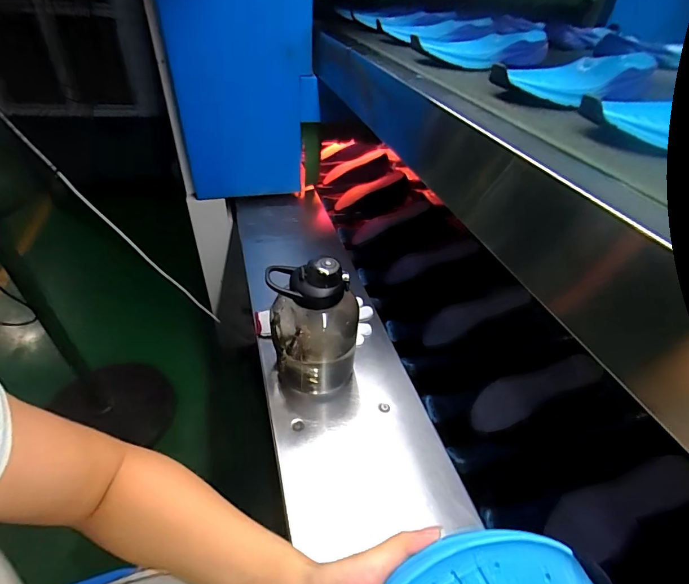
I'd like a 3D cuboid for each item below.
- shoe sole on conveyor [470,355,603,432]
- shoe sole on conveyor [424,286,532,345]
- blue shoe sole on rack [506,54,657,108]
[{"bbox_3d":[0.311,0.164,0.643,0.220,0.016,0.074,-25,47,1],"label":"shoe sole on conveyor"},{"bbox_3d":[0.257,0.043,0.776,0.217,0.026,0.063,-25,46,3],"label":"shoe sole on conveyor"},{"bbox_3d":[0.305,-0.283,0.504,0.250,0.040,0.084,-20,49,-25],"label":"blue shoe sole on rack"}]

